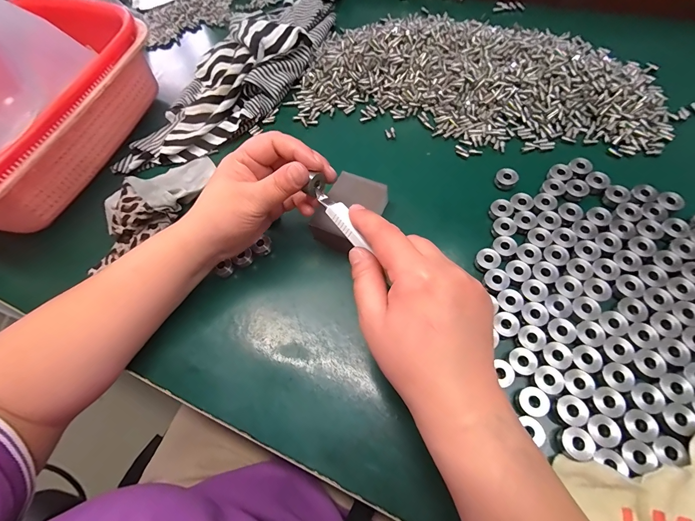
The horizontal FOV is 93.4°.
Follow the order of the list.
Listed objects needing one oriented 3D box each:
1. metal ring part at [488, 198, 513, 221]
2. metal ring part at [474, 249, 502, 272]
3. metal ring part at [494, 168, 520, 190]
[{"bbox_3d":[0.143,-0.047,0.307,0.017,0.012,0.019,-15,64,-1],"label":"metal ring part"},{"bbox_3d":[0.121,0.000,0.286,0.017,0.014,0.019,-20,64,-4],"label":"metal ring part"},{"bbox_3d":[0.156,-0.080,0.322,0.020,0.013,0.017,29,71,18],"label":"metal ring part"}]

